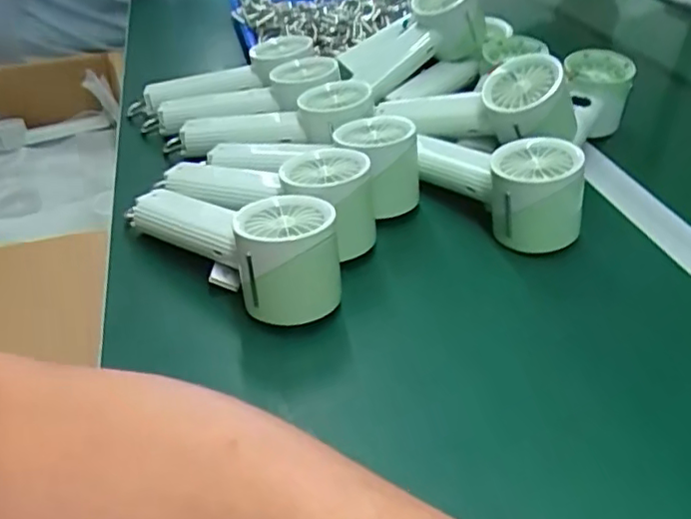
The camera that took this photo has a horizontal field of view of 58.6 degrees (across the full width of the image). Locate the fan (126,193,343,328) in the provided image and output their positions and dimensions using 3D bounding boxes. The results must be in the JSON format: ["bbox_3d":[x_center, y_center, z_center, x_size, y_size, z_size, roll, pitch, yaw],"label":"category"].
[{"bbox_3d":[-0.078,-0.021,0.419,0.065,0.073,0.187,-31,47,-33],"label":"fan"}]

